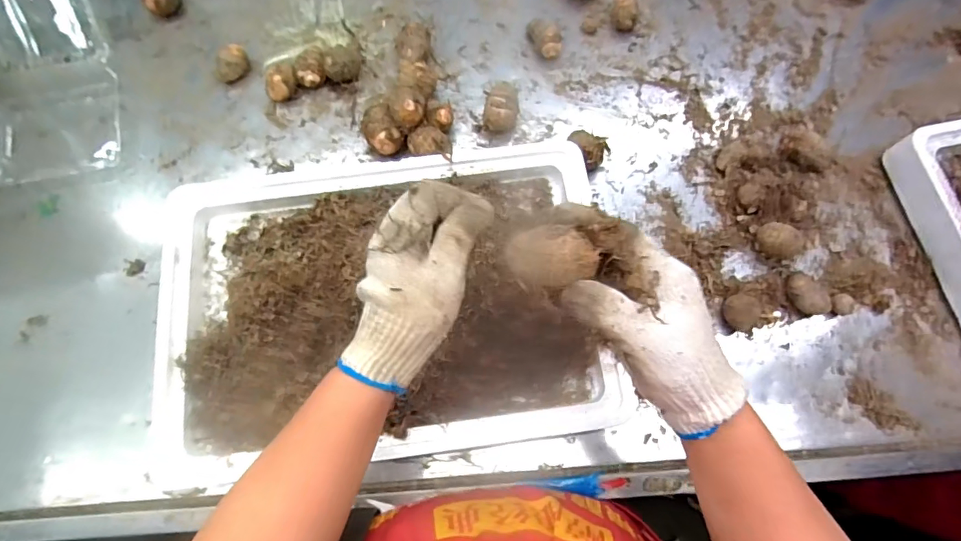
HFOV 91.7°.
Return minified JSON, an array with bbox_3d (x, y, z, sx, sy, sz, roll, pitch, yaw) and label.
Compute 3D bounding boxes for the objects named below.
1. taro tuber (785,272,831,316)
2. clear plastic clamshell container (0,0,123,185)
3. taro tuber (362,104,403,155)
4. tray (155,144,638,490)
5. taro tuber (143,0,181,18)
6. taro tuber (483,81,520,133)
[{"bbox_3d":[0.343,0.025,0.492,0.032,0.029,0.045,-23,75,-5],"label":"taro tuber"},{"bbox_3d":[-0.560,-0.249,0.552,0.220,0.093,0.279,-7,74,-1],"label":"clear plastic clamshell container"},{"bbox_3d":[-0.114,-0.160,0.543,0.036,0.047,0.052,-31,76,-7],"label":"taro tuber"},{"bbox_3d":[-0.096,0.028,0.468,0.434,0.098,0.297,-6,74,0],"label":"tray"},{"bbox_3d":[-0.417,-0.355,0.608,0.040,0.034,0.039,0,74,1],"label":"taro tuber"},{"bbox_3d":[0.026,-0.194,0.553,0.040,0.039,0.066,6,74,3],"label":"taro tuber"}]

